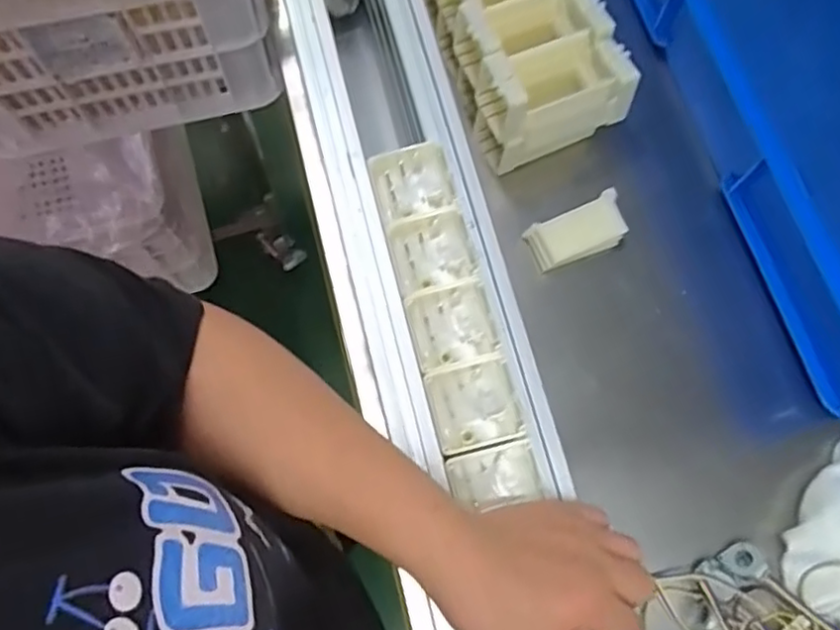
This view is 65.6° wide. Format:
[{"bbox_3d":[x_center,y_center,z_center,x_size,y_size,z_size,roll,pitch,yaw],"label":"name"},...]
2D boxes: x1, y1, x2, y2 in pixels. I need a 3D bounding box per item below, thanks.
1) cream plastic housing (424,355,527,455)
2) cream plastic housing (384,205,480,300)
[{"bbox_3d":[0.032,0.055,0.394,0.049,0.021,0.049,-14,75,-6],"label":"cream plastic housing"},{"bbox_3d":[0.007,-0.041,0.420,0.049,0.027,0.047,-15,75,-6],"label":"cream plastic housing"}]

